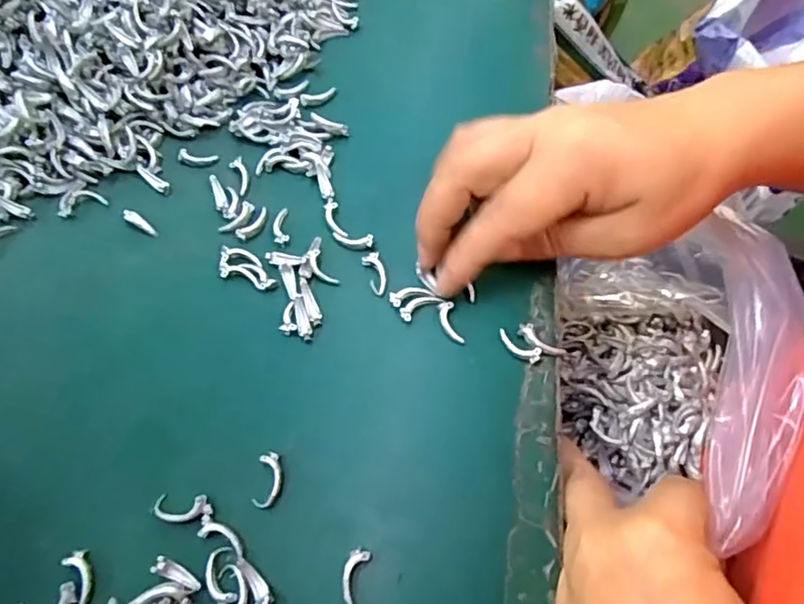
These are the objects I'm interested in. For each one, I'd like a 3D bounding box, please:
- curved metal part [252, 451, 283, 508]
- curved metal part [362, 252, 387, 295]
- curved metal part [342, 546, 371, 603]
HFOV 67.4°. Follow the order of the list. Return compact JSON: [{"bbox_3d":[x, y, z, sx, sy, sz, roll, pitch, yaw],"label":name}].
[{"bbox_3d":[-0.053,0.071,0.242,0.010,0.004,0.021,9,67,7],"label":"curved metal part"},{"bbox_3d":[-0.012,-0.014,0.275,0.008,0.004,0.020,-18,66,-5],"label":"curved metal part"},{"bbox_3d":[-0.017,0.105,0.226,0.011,0.005,0.023,-4,66,2],"label":"curved metal part"}]

